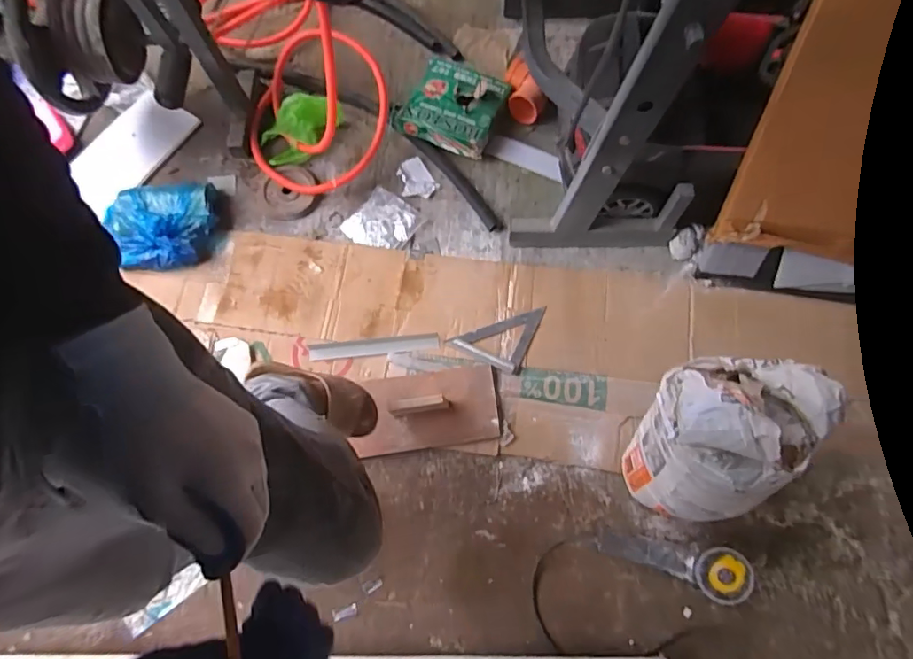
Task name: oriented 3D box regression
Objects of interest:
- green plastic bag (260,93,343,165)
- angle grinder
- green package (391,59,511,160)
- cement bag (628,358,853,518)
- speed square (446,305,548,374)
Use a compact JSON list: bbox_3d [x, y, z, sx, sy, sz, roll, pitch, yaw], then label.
[{"bbox_3d":[-0.425,-0.547,1.397,0.229,0.091,0.166,-9,70,-5],"label":"green plastic bag"},{"bbox_3d":[0.438,0.474,1.044,0.276,0.112,0.097,15,69,4],"label":"angle grinder"},{"bbox_3d":[-0.021,-0.630,1.430,0.285,0.088,0.270,20,70,6],"label":"green package"},{"bbox_3d":[0.438,0.214,0.929,0.219,0.502,0.244,-4,69,-4],"label":"cement bag"},{"bbox_3d":[0.097,-0.002,1.259,0.191,0.027,0.179,23,70,7],"label":"speed square"}]

